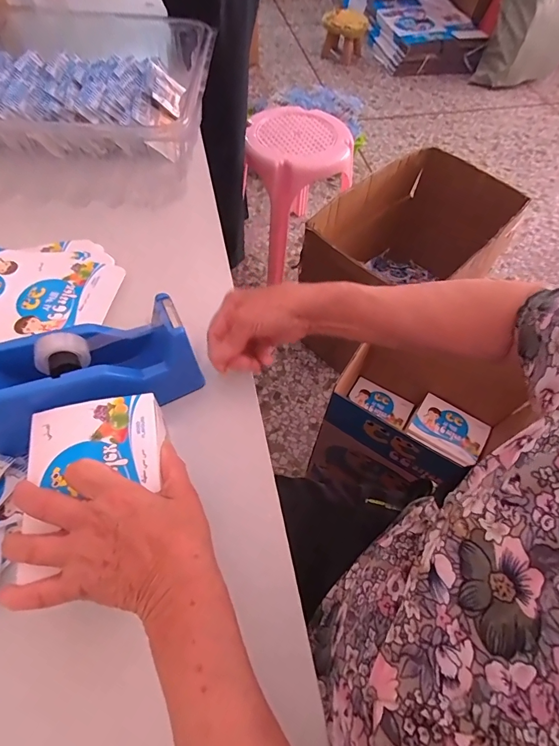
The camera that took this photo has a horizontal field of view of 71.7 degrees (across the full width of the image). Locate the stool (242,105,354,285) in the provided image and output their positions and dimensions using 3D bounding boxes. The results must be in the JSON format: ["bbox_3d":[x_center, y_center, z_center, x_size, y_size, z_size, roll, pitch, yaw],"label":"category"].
[{"bbox_3d":[0.034,-0.589,1.293,0.324,0.401,0.379,-17,63,-13],"label":"stool"}]

